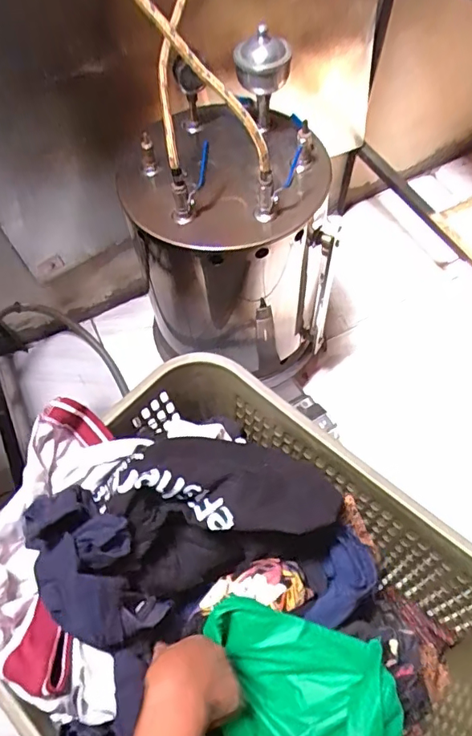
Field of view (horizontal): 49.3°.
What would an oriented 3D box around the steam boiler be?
[{"bbox_3d":[-0.020,-0.250,1.119,0.367,0.725,0.406,-16,62,-5],"label":"steam boiler"}]

